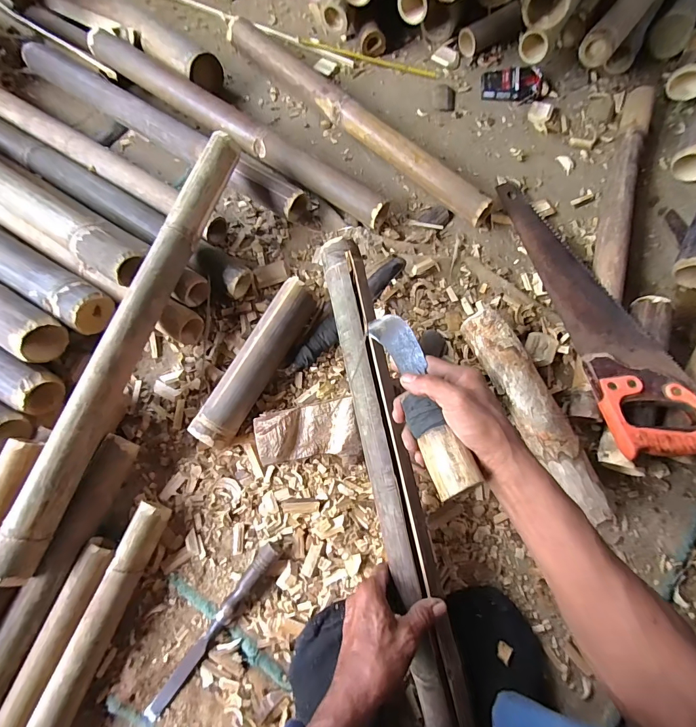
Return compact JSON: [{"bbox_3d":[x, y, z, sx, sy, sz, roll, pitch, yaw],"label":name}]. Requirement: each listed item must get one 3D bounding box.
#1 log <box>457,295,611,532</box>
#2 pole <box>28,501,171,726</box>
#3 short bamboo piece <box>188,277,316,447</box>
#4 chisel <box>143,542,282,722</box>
[{"bbox_3d":[0.262,0.067,0.535,0.058,0.059,0.320,-23,73,-6],"label":"log"},{"bbox_3d":[-0.373,0.484,0.424,0.048,0.050,0.642,18,74,7],"label":"pole"},{"bbox_3d":[-0.134,-0.002,0.561,0.060,0.061,0.270,26,75,9],"label":"short bamboo piece"},{"bbox_3d":[-0.169,0.340,0.477,0.024,0.024,0.241,35,76,11],"label":"chisel"}]

